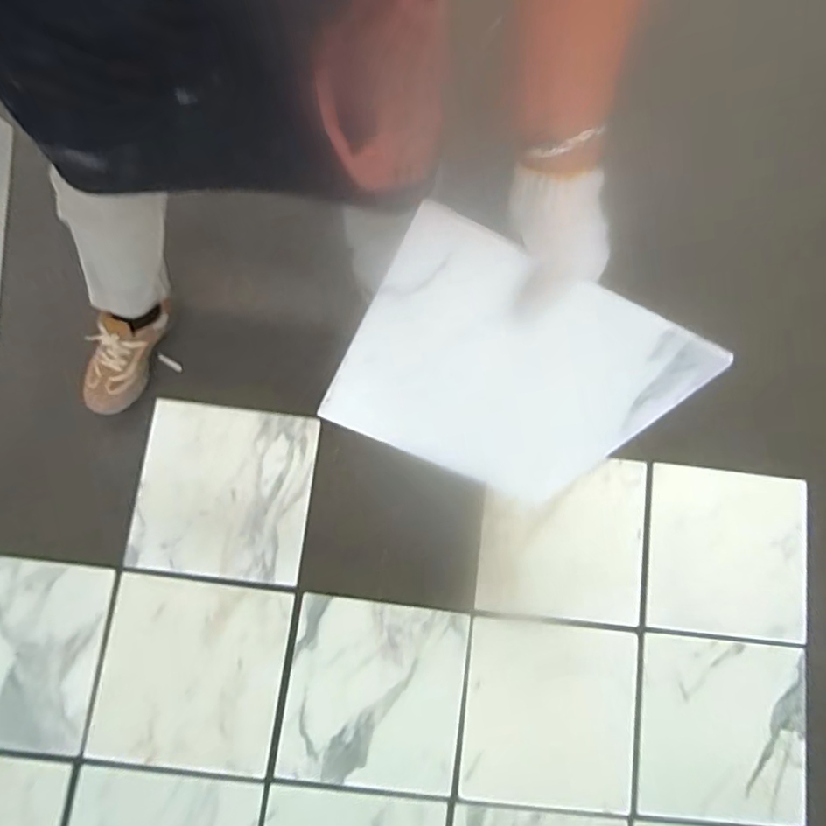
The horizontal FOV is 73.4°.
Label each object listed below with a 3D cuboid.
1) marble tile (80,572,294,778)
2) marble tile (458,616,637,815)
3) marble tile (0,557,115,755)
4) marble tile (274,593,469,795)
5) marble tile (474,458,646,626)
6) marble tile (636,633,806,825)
[{"bbox_3d":[-0.385,0.447,0.955,0.308,0.016,0.291,8,73,-1],"label":"marble tile"},{"bbox_3d":[0.235,0.516,0.955,0.293,0.012,0.281,6,75,0],"label":"marble tile"},{"bbox_3d":[-0.705,0.405,0.954,0.321,0.015,0.291,4,68,1],"label":"marble tile"},{"bbox_3d":[-0.068,0.483,0.960,0.295,0.014,0.293,7,75,0],"label":"marble tile"},{"bbox_3d":[0.276,0.226,1.022,0.295,0.017,0.288,7,75,0],"label":"marble tile"},{"bbox_3d":[0.534,0.545,0.959,0.280,0.015,0.287,9,75,0],"label":"marble tile"}]

